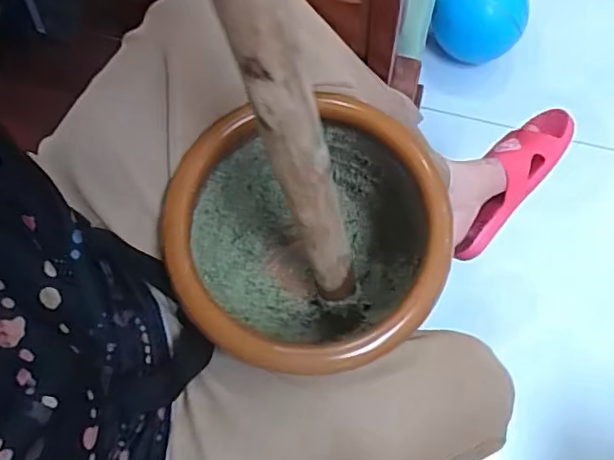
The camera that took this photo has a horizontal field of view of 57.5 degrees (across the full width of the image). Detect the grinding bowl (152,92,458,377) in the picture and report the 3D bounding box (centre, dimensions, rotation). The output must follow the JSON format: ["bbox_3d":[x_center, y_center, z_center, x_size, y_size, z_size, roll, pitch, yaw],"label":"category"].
[{"bbox_3d":[0.002,0.016,0.538,0.237,0.179,0.236,0,72,1],"label":"grinding bowl"}]

